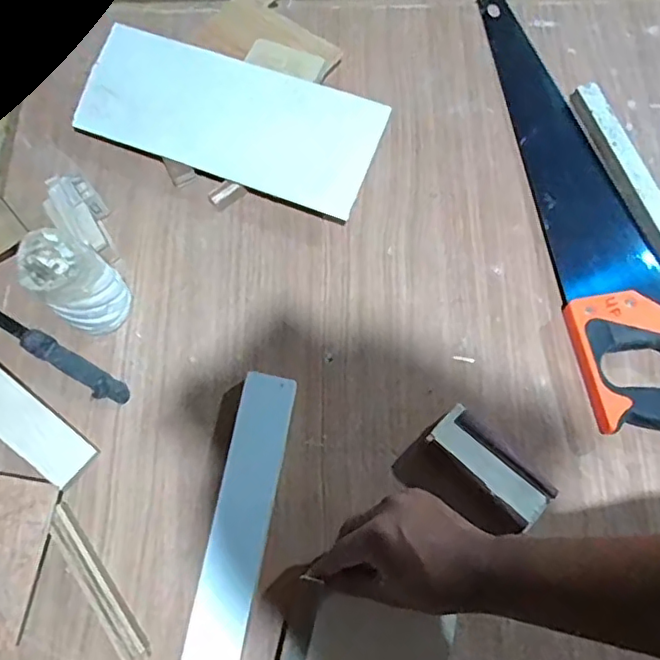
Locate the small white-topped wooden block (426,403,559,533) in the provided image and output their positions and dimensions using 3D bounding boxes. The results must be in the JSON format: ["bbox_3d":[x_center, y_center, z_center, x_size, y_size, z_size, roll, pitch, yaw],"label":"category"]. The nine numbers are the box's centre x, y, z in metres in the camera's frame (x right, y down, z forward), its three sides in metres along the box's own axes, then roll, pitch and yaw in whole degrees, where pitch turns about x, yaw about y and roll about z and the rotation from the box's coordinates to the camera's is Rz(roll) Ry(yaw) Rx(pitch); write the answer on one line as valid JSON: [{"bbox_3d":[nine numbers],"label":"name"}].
[{"bbox_3d":[0.135,0.113,0.490,0.043,0.025,0.106,-43,75,-12],"label":"small white-topped wooden block"}]

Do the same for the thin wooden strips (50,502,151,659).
[{"bbox_3d":[-0.191,0.204,0.472,0.018,0.022,0.134,-36,74,-10],"label":"thin wooden strips"}]

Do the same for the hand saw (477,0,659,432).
[{"bbox_3d":[0.253,-0.142,0.576,0.114,0.026,0.502,-9,71,-1],"label":"hand saw"}]

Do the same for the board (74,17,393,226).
[{"bbox_3d":[-0.107,-0.216,0.586,0.308,0.011,0.119,21,93,10],"label":"board"}]

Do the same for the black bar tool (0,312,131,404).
[{"bbox_3d":[-0.318,-0.016,0.554,0.308,0.021,0.022,30,75,11],"label":"black bar tool"}]

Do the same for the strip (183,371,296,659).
[{"bbox_3d":[-0.074,0.163,0.484,0.043,0.021,0.253,9,71,5],"label":"strip"}]

